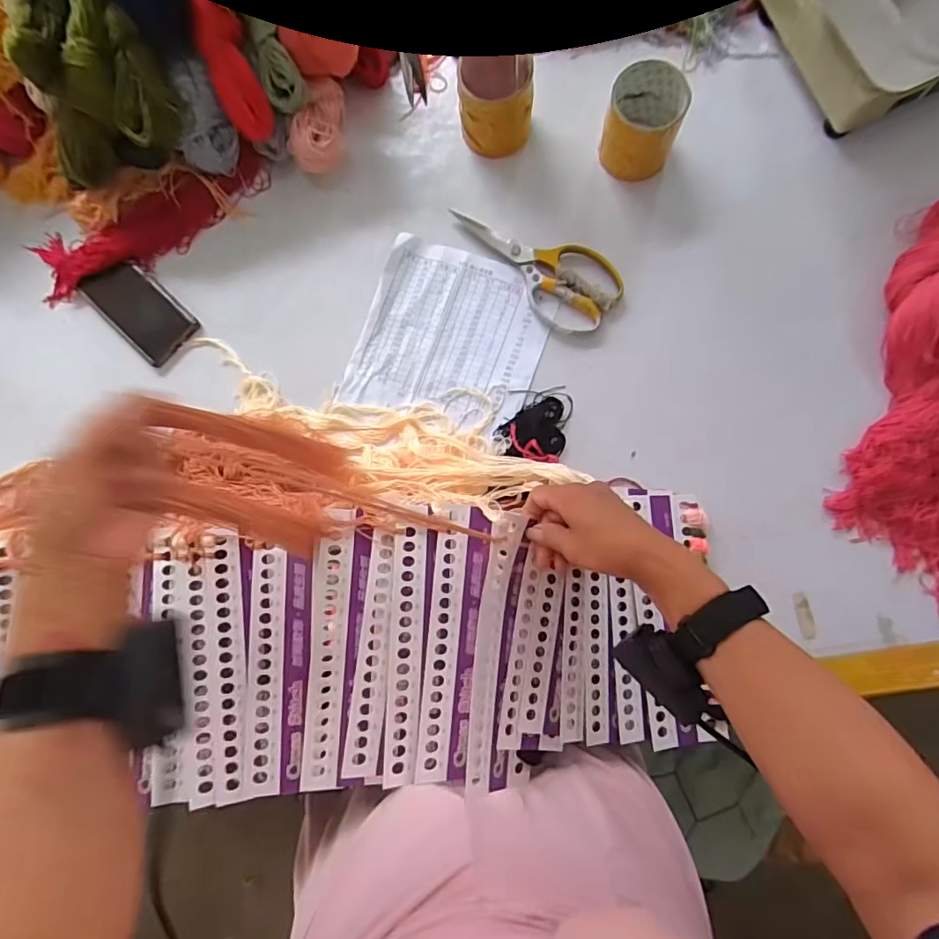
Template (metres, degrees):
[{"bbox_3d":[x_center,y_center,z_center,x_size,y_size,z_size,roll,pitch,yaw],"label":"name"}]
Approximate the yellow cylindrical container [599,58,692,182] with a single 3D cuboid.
[{"bbox_3d":[0.195,-0.390,0.586,0.081,0.065,0.096,19,84,6],"label":"yellow cylindrical container"}]

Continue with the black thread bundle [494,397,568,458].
[{"bbox_3d":[0.068,-0.047,0.571,0.075,0.028,0.064,-4,83,3],"label":"black thread bundle"}]

